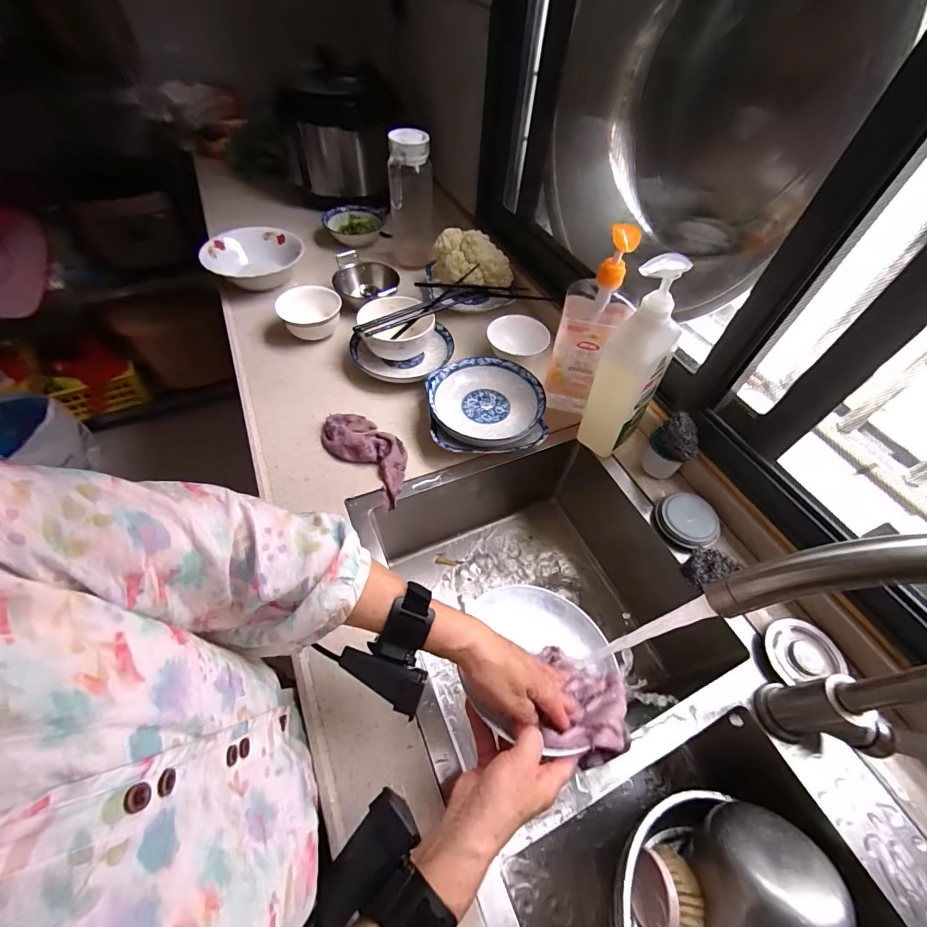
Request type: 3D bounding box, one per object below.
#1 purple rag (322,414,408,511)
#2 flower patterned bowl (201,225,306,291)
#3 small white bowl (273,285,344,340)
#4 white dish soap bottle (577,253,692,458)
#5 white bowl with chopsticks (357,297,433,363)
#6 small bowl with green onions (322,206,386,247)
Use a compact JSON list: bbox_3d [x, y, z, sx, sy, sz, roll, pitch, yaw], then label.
[{"bbox_3d":[-0.141,-0.021,0.610,0.175,0.027,0.080,38,60,22],"label":"purple rag"},{"bbox_3d":[-0.434,-0.422,0.850,0.178,0.070,0.193,2,54,-2],"label":"flower patterned bowl"},{"bbox_3d":[-0.281,-0.271,0.760,0.106,0.059,0.120,-22,58,-18],"label":"small white bowl"},{"bbox_3d":[0.221,-0.120,0.536,0.074,0.288,0.065,30,58,17],"label":"white dish soap bottle"},{"bbox_3d":[-0.119,-0.233,0.733,0.131,0.074,0.128,-2,54,-5],"label":"white bowl with chopsticks"},{"bbox_3d":[-0.258,-0.562,0.979,0.140,0.047,0.134,2,54,-2],"label":"small bowl with green onions"}]

